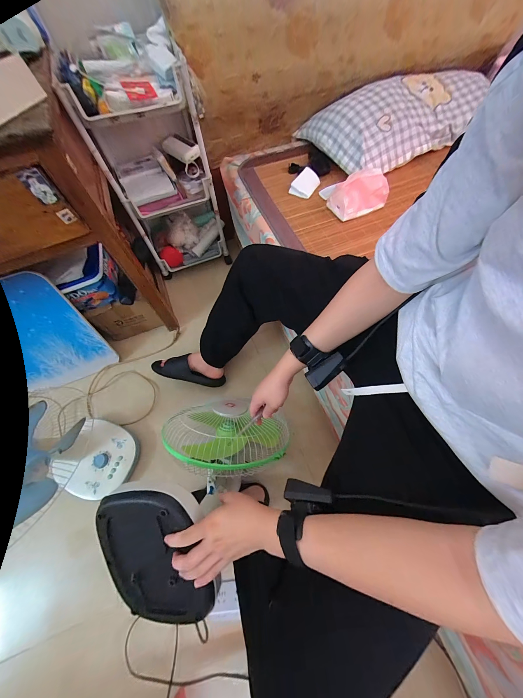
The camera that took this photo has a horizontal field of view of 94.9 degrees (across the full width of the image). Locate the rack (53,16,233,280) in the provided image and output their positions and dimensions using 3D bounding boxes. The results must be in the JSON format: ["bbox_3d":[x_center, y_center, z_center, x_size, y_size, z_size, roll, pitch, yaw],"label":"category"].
[{"bbox_3d":[-0.321,-0.555,0.805,0.300,0.580,0.232,-18,65,-6],"label":"rack"}]

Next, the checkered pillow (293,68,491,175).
[{"bbox_3d":[0.471,-0.822,0.839,0.580,0.106,0.355,-26,67,-10],"label":"checkered pillow"}]

